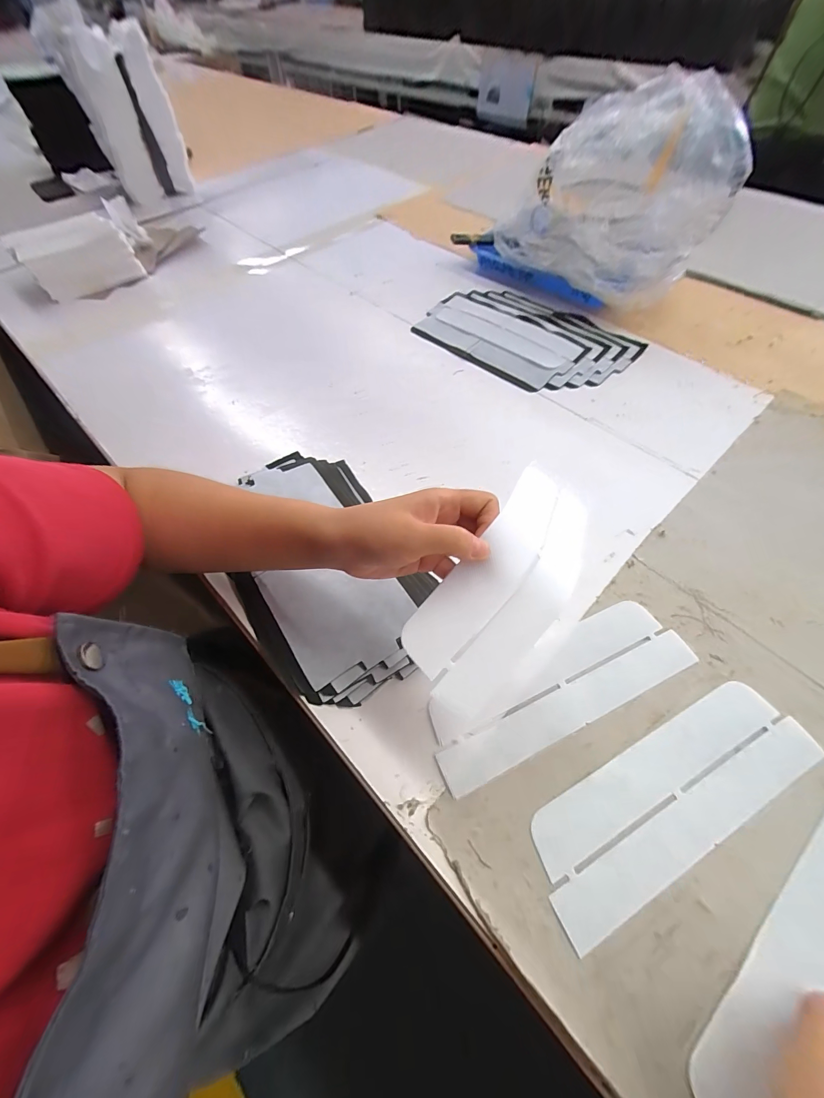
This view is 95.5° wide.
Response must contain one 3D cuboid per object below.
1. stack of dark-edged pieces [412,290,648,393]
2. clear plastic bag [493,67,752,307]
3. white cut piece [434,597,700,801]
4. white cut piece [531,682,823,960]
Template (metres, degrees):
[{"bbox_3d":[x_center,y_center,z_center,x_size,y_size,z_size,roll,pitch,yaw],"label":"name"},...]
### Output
[{"bbox_3d":[0.164,-0.315,0.552,0.295,0.011,0.181,38,66,20],"label":"stack of dark-edged pieces"},{"bbox_3d":[0.259,-0.461,0.491,0.252,0.190,0.160,8,60,6],"label":"clear plastic bag"},{"bbox_3d":[0.120,0.109,0.302,0.224,0.005,0.067,-22,61,-12],"label":"white cut piece"},{"bbox_3d":[0.185,0.171,0.263,0.222,0.004,0.067,-24,62,-13],"label":"white cut piece"}]

